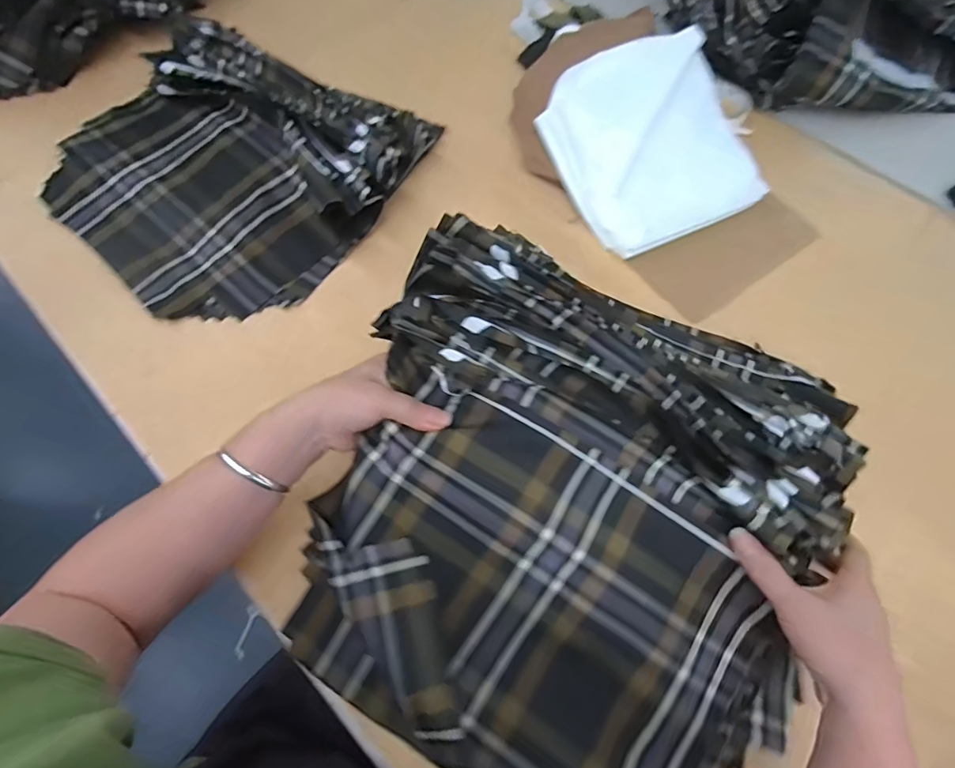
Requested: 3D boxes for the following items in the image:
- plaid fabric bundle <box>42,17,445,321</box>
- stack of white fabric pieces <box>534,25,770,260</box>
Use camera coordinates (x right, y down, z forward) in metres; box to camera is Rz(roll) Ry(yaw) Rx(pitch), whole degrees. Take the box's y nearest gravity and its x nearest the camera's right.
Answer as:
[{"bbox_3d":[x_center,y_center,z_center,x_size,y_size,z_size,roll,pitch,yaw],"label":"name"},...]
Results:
[{"bbox_3d":[-0.299,-0.264,0.564,0.371,0.071,0.358,32,67,13],"label":"plaid fabric bundle"},{"bbox_3d":[0.206,-0.289,0.571,0.203,0.108,0.227,-26,68,-14],"label":"stack of white fabric pieces"}]

